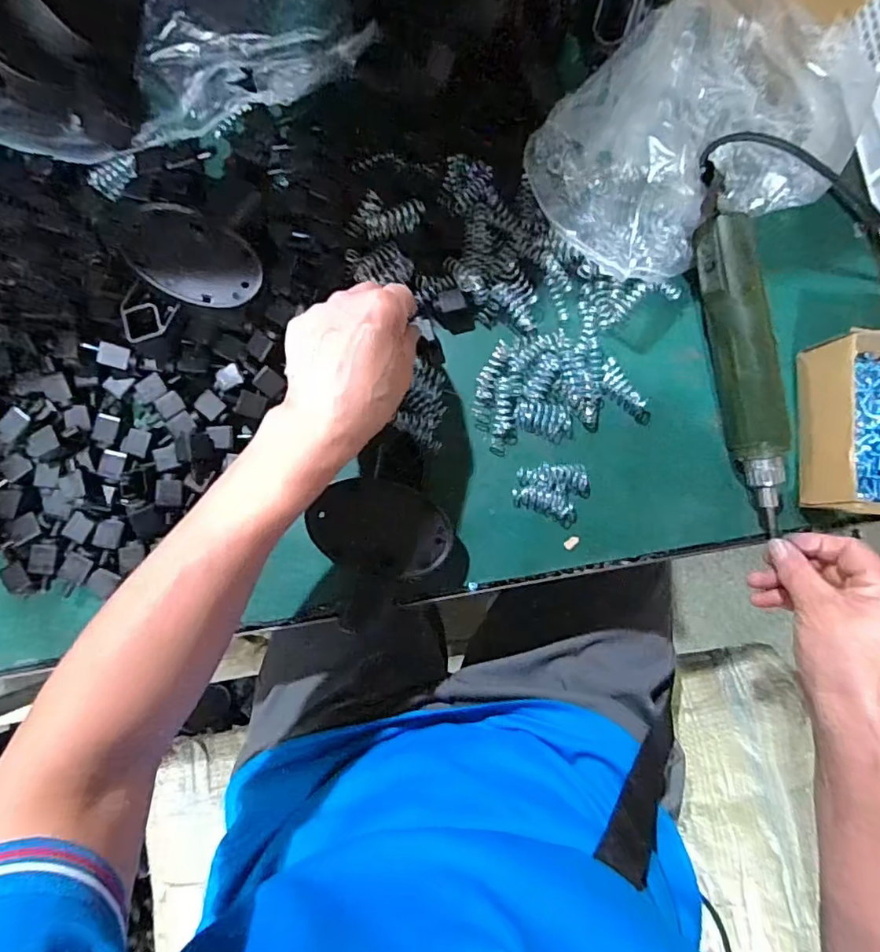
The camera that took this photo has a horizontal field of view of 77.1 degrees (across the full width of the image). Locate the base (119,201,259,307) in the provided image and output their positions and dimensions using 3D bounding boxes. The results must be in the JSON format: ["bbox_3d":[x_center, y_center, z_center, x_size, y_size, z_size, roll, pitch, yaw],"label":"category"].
[{"bbox_3d":[-0.172,-0.151,0.391,0.091,0.016,0.061,24,75,-6],"label":"base"}]

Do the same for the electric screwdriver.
[{"bbox_3d":[0.227,-0.084,0.413,0.041,0.035,0.237,-10,91,-1],"label":"electric screwdriver"}]

